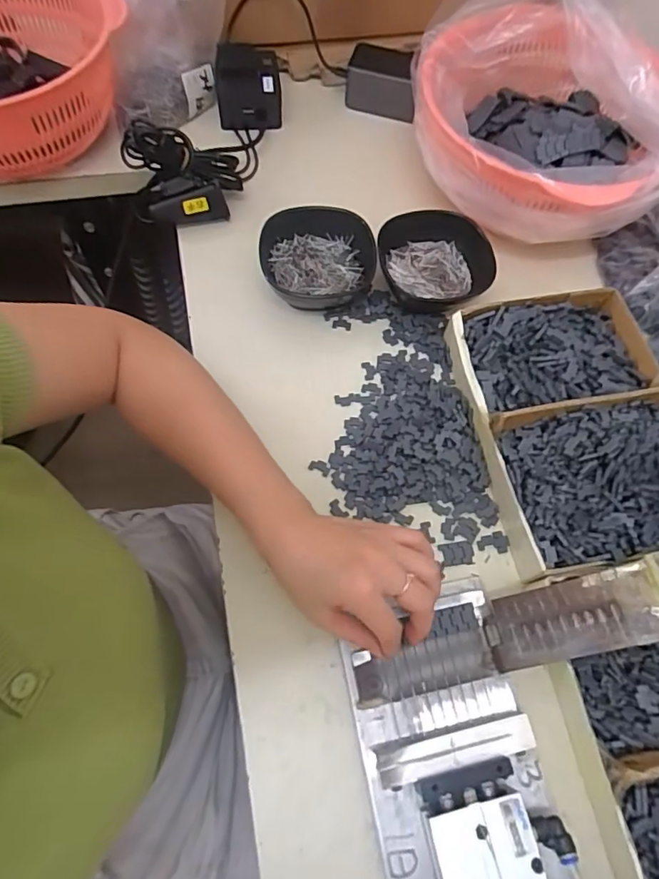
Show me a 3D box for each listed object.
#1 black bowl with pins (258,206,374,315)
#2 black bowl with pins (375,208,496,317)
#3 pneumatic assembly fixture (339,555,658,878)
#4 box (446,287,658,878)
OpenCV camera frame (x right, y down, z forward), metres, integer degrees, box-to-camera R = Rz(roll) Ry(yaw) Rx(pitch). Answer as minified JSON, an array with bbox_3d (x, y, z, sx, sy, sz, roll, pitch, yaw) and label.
[{"bbox_3d":[-0.010,-0.167,0.508,0.108,0.051,0.105,1,66,-3],"label":"black bowl with pins"},{"bbox_3d":[0.106,-0.168,0.509,0.108,0.043,0.107,1,66,-3],"label":"black bowl with pins"},{"bbox_3d":[0.136,0.196,0.331,0.220,0.078,0.209,-10,67,-8],"label":"pneumatic assembly fixture"},{"bbox_3d":[0.231,0.094,0.393,0.186,0.057,0.482,-10,67,-8],"label":"box"}]

